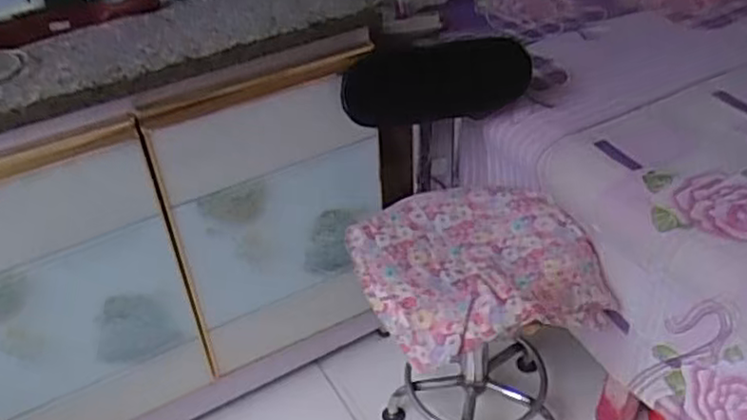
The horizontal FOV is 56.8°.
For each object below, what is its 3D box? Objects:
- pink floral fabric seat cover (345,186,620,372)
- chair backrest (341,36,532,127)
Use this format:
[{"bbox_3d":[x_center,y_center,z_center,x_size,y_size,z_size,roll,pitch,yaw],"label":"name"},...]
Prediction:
[{"bbox_3d":[0.170,0.089,1.150,0.378,0.088,0.340,-16,38,-16],"label":"pink floral fabric seat cover"},{"bbox_3d":[0.112,-0.205,1.144,0.330,0.147,0.072,-12,37,-10],"label":"chair backrest"}]

